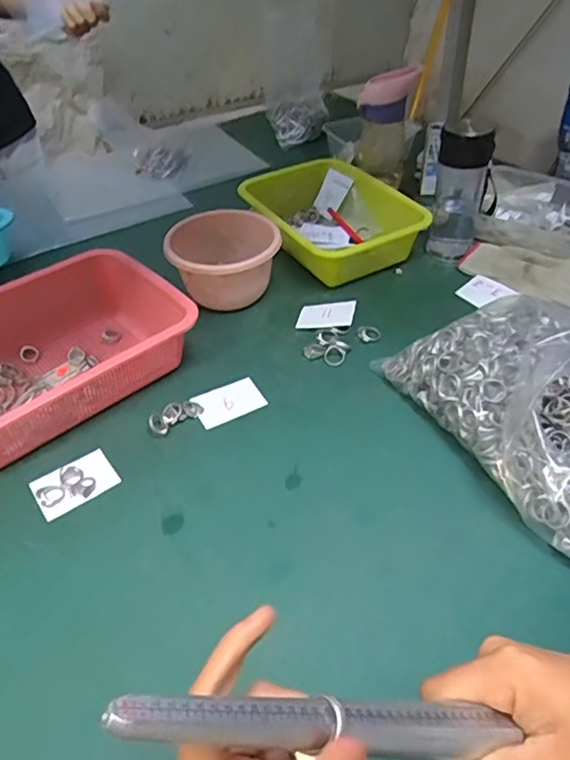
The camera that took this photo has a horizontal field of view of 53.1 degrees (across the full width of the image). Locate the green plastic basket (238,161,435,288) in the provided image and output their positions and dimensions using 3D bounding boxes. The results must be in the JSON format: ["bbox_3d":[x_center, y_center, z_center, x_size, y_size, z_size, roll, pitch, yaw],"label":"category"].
[{"bbox_3d":[0.067,-0.244,0.869,0.205,0.071,0.262,-19,45,-18],"label":"green plastic basket"}]

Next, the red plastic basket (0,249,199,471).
[{"bbox_3d":[-0.279,-0.035,0.660,0.298,0.079,0.238,-30,49,-27],"label":"red plastic basket"}]

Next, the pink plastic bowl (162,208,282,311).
[{"bbox_3d":[-0.081,-0.159,0.769,0.146,0.087,0.135,-7,43,-6],"label":"pink plastic bowl"}]

